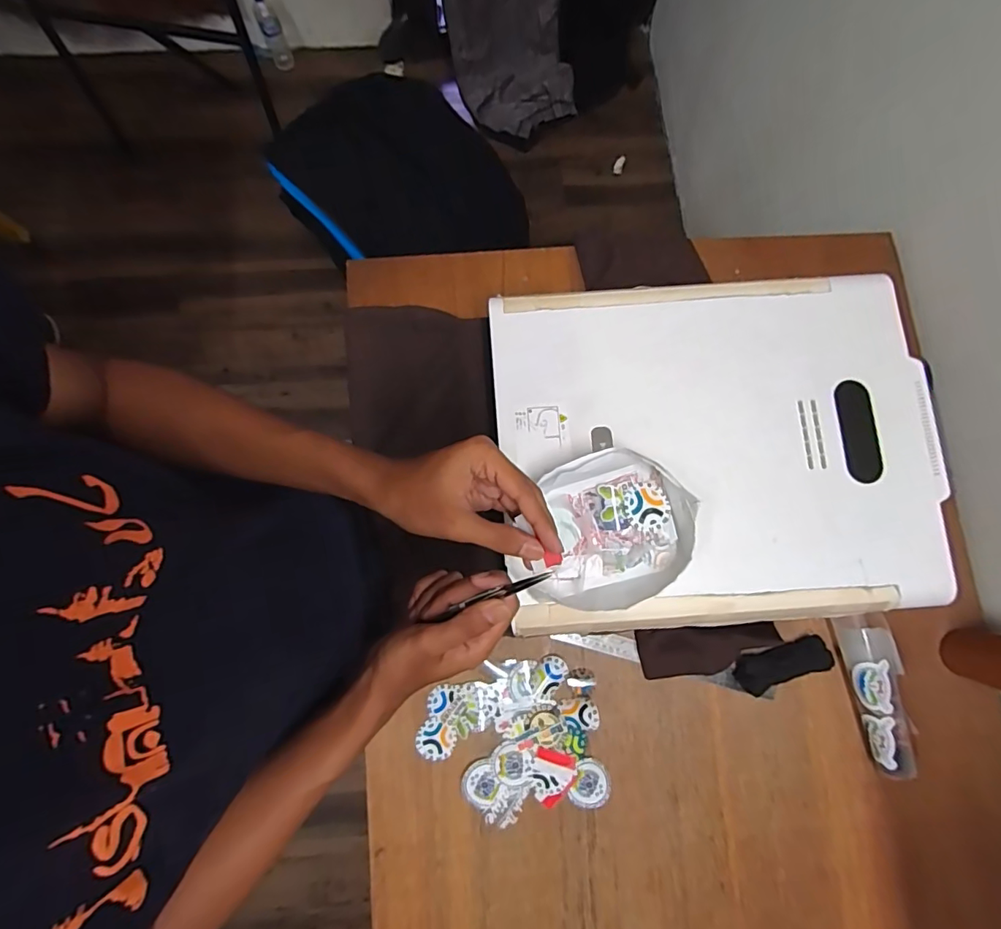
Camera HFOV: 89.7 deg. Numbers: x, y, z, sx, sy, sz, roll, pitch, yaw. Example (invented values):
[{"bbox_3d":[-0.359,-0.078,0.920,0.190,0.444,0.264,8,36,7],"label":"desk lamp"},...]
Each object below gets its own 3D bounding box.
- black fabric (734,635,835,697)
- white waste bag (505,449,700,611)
[{"bbox_3d":[0.391,0.277,0.697,0.128,0.025,0.049,-14,81,-4],"label":"black fabric"},{"bbox_3d":[0.111,0.071,0.541,0.185,0.047,0.165,2,80,-1],"label":"white waste bag"}]

